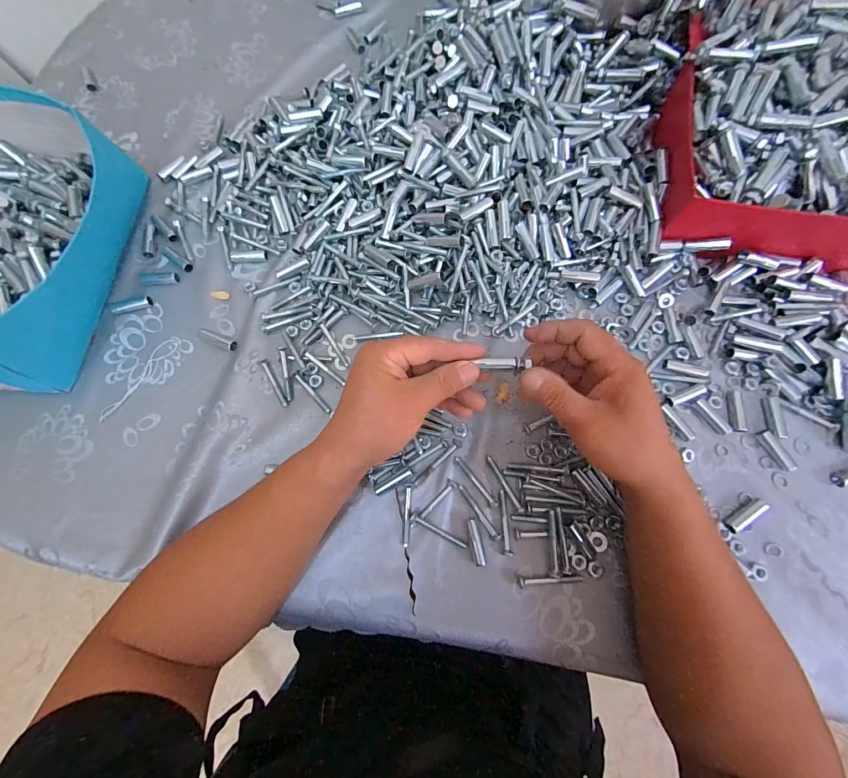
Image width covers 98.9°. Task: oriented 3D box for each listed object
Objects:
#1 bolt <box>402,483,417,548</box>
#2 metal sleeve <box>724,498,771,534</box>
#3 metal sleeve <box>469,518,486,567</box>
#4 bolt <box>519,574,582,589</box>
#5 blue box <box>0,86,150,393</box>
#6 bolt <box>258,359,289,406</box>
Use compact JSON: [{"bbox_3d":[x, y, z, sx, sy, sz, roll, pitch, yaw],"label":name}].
[{"bbox_3d":[-0.015,0.115,0.333,0.009,0.005,0.055,6,76,3],"label":"bolt"},{"bbox_3d":[0.291,0.115,0.327,0.042,0.009,0.013,-31,77,-7],"label":"metal sleeve"},{"bbox_3d":[0.047,0.136,0.324,0.008,0.008,0.040,-10,75,-1],"label":"metal sleeve"},{"bbox_3d":[0.110,0.166,0.314,0.053,0.010,0.009,-4,75,1],"label":"bolt"},{"bbox_3d":[-0.452,-0.158,0.380,0.263,0.087,0.300,10,76,4],"label":"blue box"},{"bbox_3d":[-0.153,-0.008,0.369,0.008,0.004,0.056,-33,77,-7],"label":"bolt"}]

